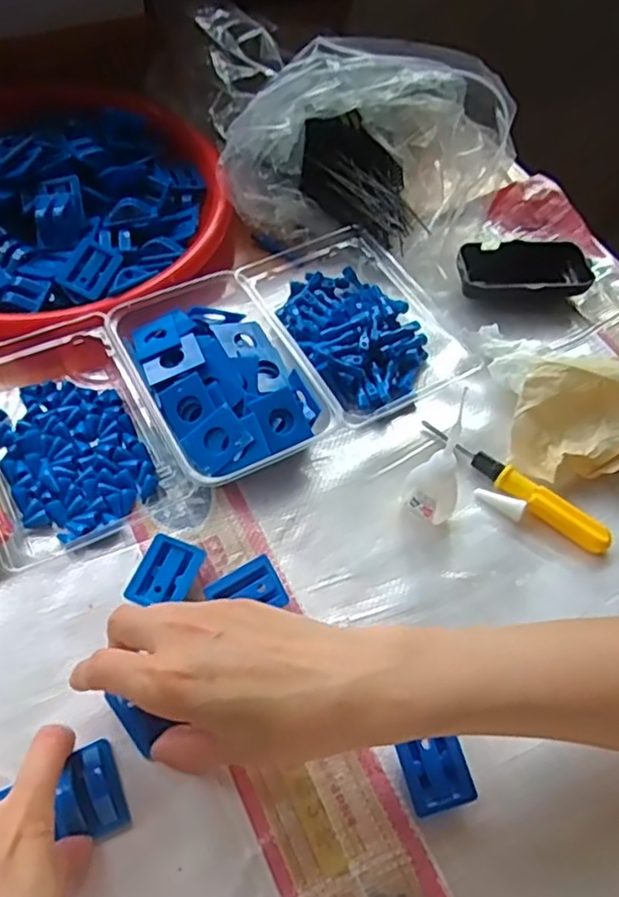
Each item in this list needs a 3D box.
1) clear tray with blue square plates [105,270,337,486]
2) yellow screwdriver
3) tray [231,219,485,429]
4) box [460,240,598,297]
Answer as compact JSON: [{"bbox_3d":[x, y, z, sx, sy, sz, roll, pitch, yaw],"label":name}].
[{"bbox_3d":[-0.064,-0.051,0.466,0.107,0.035,0.164,-24,62,-18],"label":"clear tray with blue square plates"},{"bbox_3d":[0.137,0.022,0.448,0.141,0.016,0.018,38,62,18],"label":"yellow screwdriver"},{"bbox_3d":[0.031,-0.106,0.514,0.129,0.031,0.183,-25,63,-19],"label":"tray"},{"bbox_3d":[0.174,-0.149,0.553,0.103,0.023,0.058,-6,58,-8],"label":"box"}]

